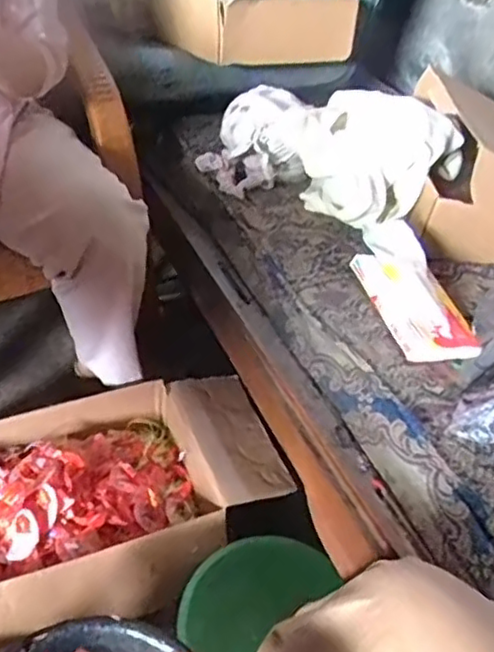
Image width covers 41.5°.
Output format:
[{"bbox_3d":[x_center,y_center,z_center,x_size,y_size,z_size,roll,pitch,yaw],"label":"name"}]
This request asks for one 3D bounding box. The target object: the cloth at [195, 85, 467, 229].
[{"bbox_3d":[0.127,-0.271,0.993,0.348,0.154,0.234,28,47,20],"label":"cloth"}]

